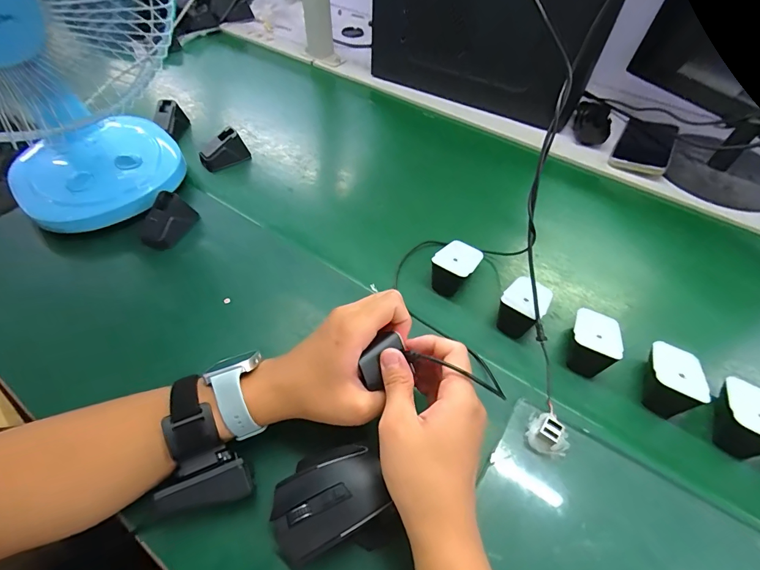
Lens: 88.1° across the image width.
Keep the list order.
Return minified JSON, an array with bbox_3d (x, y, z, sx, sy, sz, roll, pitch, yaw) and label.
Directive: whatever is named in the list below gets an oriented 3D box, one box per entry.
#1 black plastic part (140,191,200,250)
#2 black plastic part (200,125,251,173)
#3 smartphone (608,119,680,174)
[{"bbox_3d":[-0.270,-0.079,0.497,0.055,0.041,0.064,11,53,7],"label":"black plastic part"},{"bbox_3d":[-0.237,-0.205,0.594,0.068,0.048,0.023,-28,58,-21],"label":"black plastic part"},{"bbox_3d":[0.428,-0.226,0.634,0.077,0.013,0.148,27,57,20],"label":"smartphone"}]

